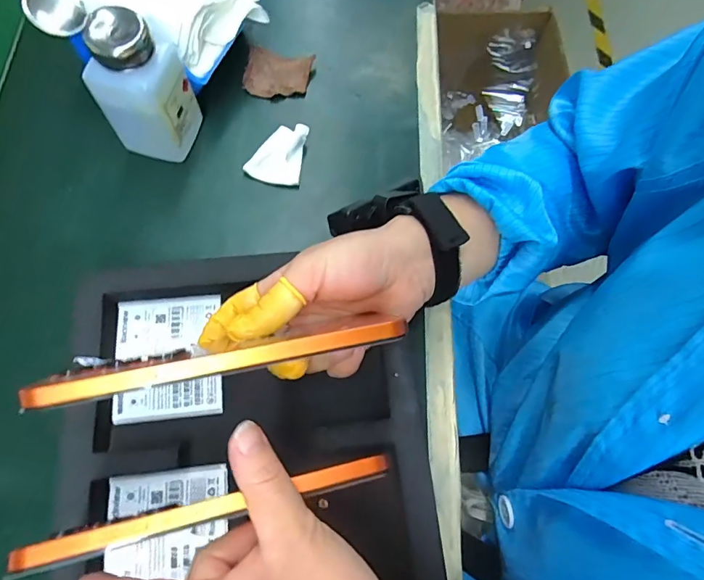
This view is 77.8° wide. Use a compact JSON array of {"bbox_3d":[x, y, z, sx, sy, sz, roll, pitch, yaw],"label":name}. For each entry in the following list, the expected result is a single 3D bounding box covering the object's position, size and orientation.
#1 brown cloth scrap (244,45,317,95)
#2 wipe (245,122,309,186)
[{"bbox_3d":[-0.066,-0.195,0.395,0.056,0.017,0.043,5,71,1],"label":"brown cloth scrap"},{"bbox_3d":[-0.062,-0.114,0.368,0.042,0.016,0.052,10,71,3],"label":"wipe"}]

